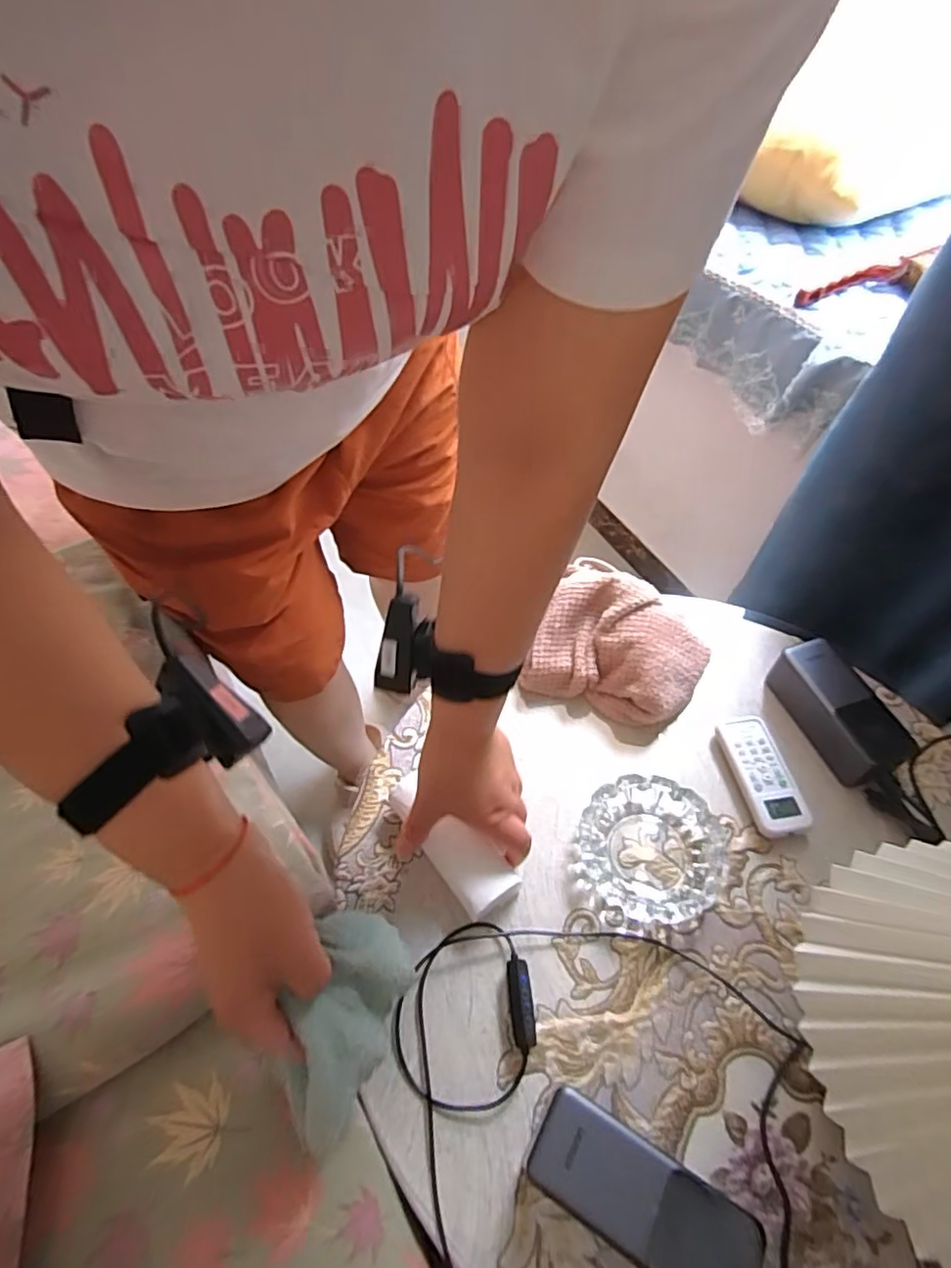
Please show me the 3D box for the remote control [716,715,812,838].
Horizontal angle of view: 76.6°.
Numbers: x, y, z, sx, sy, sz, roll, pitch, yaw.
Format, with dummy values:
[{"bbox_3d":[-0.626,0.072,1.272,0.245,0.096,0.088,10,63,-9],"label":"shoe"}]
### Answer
[{"bbox_3d":[0.258,0.124,0.541,0.044,0.017,0.108,-6,58,-5],"label":"remote control"}]

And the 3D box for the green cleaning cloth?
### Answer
[{"bbox_3d":[-0.076,0.229,0.353,0.051,0.053,0.118,13,58,8],"label":"green cleaning cloth"}]

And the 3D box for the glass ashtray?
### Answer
[{"bbox_3d":[0.145,0.184,0.507,0.115,0.028,0.119,22,60,13],"label":"glass ashtray"}]

